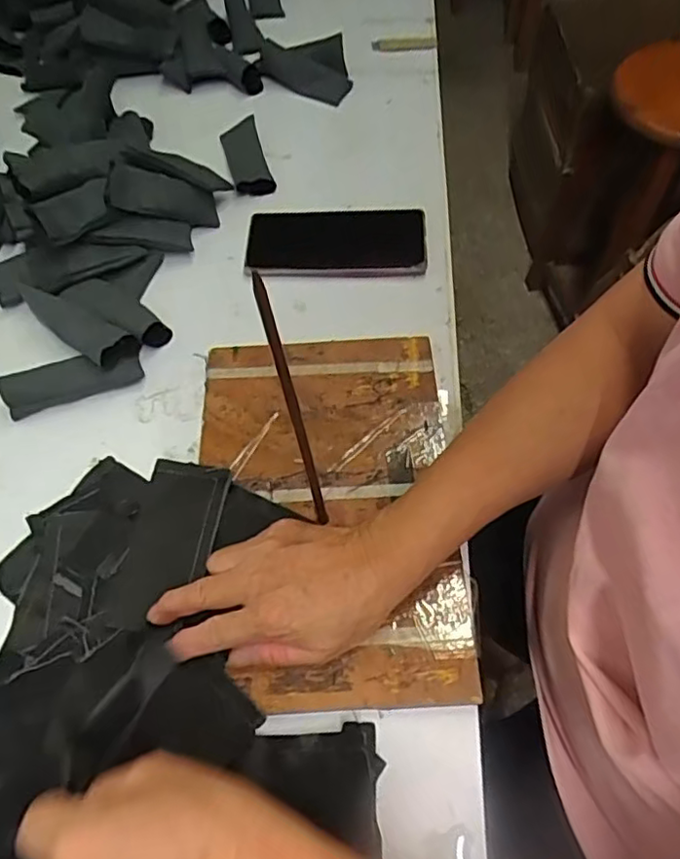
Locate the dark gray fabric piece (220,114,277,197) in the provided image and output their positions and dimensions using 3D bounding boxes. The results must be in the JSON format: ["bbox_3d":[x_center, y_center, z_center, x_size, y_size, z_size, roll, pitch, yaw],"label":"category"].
[{"bbox_3d":[-0.095,-0.275,0.630,0.038,0.014,0.107,-14,60,-6],"label":"dark gray fabric piece"}]

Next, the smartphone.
[{"bbox_3d":[-0.004,-0.171,0.566,0.158,0.012,0.079,-1,59,2],"label":"smartphone"}]

